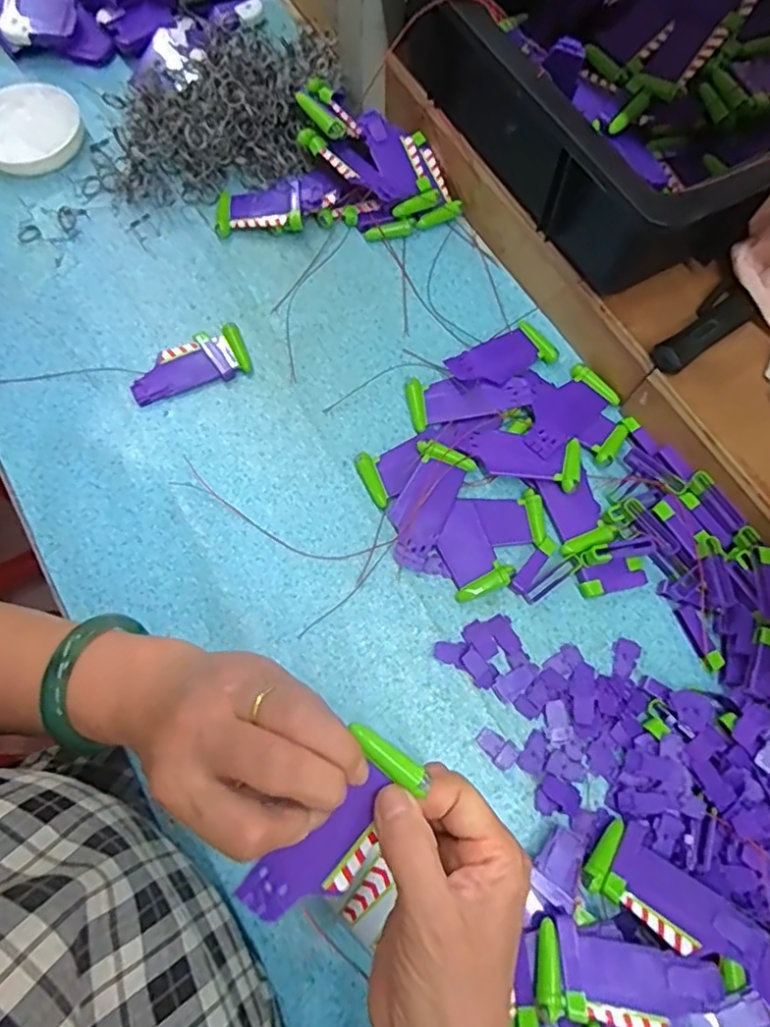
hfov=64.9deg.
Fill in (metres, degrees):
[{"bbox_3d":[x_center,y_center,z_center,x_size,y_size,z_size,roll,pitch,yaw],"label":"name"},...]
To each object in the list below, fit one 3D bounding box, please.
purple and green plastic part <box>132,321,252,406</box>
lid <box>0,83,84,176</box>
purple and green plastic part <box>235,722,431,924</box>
[{"bbox_3d":[-0.152,-0.115,0.466,0.090,0.012,0.042,-23,73,-9],"label":"purple and green plastic part"},{"bbox_3d":[-0.316,-0.342,0.537,0.089,0.017,0.094,0,71,-1],"label":"lid"},{"bbox_3d":[-0.023,0.137,0.260,0.039,0.008,0.090,42,88,12],"label":"purple and green plastic part"}]

